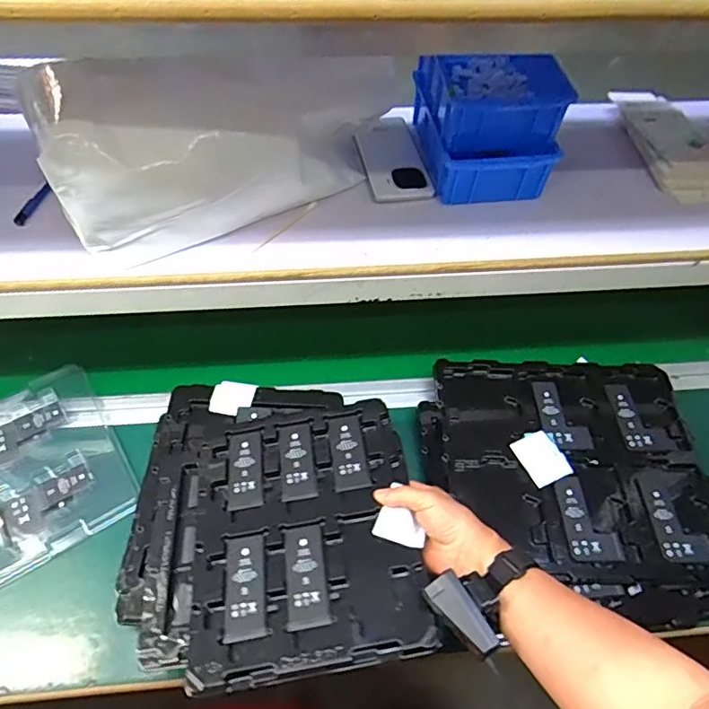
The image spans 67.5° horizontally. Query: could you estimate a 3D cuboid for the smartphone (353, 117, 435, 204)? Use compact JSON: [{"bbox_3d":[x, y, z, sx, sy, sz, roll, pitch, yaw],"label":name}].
[{"bbox_3d":[0.045,-0.243,0.654,0.076,0.017,0.152,-7,56,-8],"label":"smartphone"}]

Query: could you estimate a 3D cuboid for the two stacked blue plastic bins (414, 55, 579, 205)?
[{"bbox_3d":[0.151,-0.276,0.624,0.129,0.111,0.172,-6,53,-7],"label":"two stacked blue plastic bins"}]

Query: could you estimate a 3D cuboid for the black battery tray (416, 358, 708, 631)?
[{"bbox_3d":[0.258,0.142,0.657,0.340,0.037,0.307,5,52,2],"label":"black battery tray"}]

